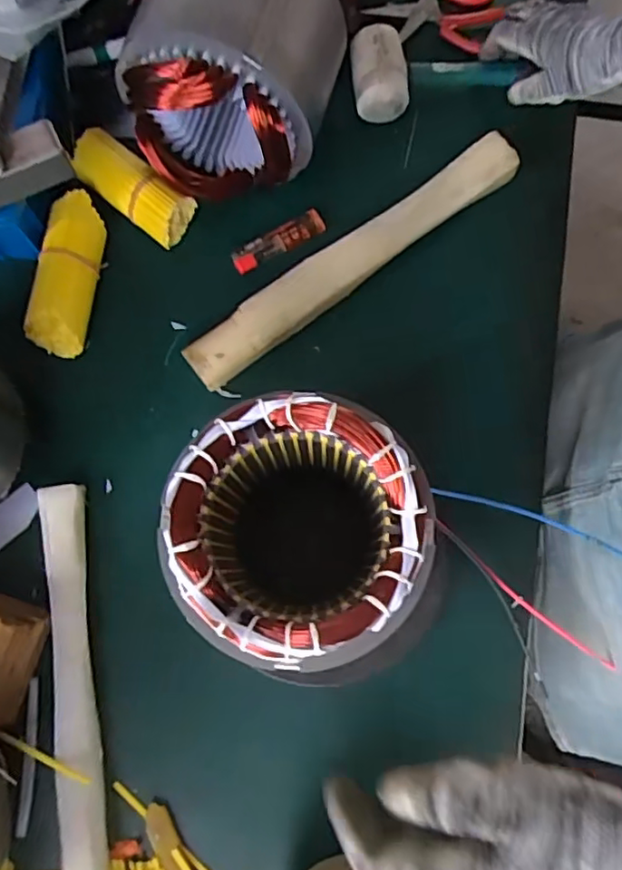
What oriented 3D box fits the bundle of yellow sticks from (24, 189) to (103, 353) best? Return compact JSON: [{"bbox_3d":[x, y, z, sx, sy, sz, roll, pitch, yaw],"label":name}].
[{"bbox_3d":[-0.202,-0.136,0.507,0.042,0.040,0.131,8,78,3],"label":"bundle of yellow sticks"}]

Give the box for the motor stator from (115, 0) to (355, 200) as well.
[{"bbox_3d":[-0.060,-0.279,0.472,0.142,0.156,0.144,15,78,4],"label":"motor stator"}]

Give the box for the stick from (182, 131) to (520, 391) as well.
[{"bbox_3d":[0.039,-0.152,0.513,0.330,0.026,0.042,-36,80,-6],"label":"stick"}]

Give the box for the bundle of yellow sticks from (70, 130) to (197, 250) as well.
[{"bbox_3d":[-0.154,-0.214,0.521,0.109,0.038,0.046,39,81,9],"label":"bundle of yellow sticks"}]

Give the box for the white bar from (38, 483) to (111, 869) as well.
[{"bbox_3d":[-0.174,0.185,0.446,0.029,0.025,0.296,-10,78,-1],"label":"white bar"}]

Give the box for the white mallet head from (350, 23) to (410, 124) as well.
[{"bbox_3d":[0.060,-0.321,0.539,0.047,0.051,0.069,-8,78,-1],"label":"white mallet head"}]

